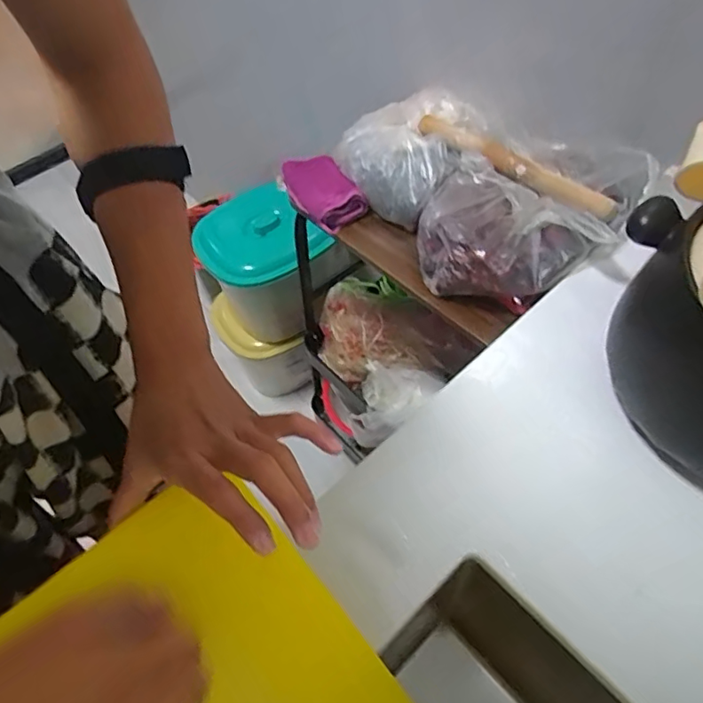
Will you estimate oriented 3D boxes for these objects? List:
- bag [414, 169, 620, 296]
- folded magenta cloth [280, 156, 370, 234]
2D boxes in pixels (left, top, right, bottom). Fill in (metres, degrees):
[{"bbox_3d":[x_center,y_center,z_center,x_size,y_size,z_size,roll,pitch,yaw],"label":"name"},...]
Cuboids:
[{"bbox_3d":[0.175,-0.140,0.637,0.189,0.082,0.149,4,55,5],"label":"bag"},{"bbox_3d":[-0.038,-0.214,0.732,0.066,0.050,0.110,-33,60,-19],"label":"folded magenta cloth"}]

